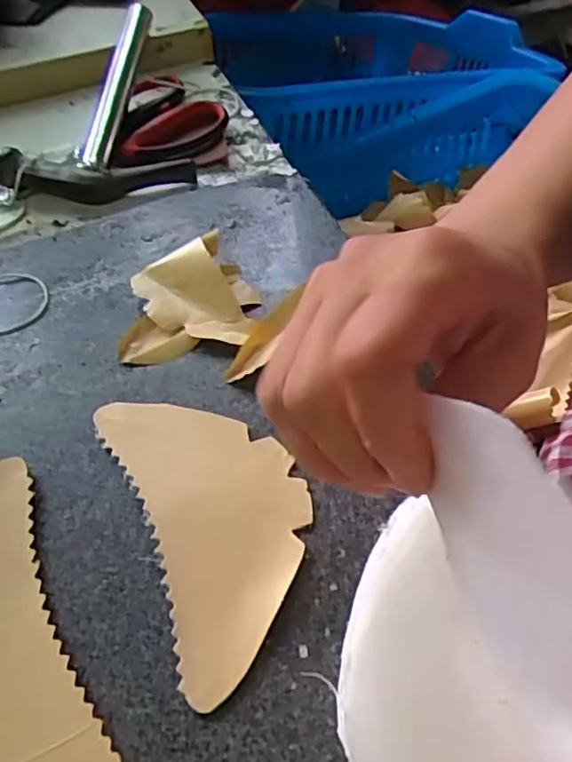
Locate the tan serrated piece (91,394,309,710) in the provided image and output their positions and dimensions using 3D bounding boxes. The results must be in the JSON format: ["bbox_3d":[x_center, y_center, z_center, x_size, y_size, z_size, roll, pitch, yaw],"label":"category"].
[{"bbox_3d":[-0.031,0.057,0.280,0.076,0.005,0.145,-22,56,-13],"label":"tan serrated piece"}]

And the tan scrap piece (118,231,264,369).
[{"bbox_3d":[-0.058,-0.050,0.355,0.079,0.020,0.076,-12,54,-6],"label":"tan scrap piece"}]

